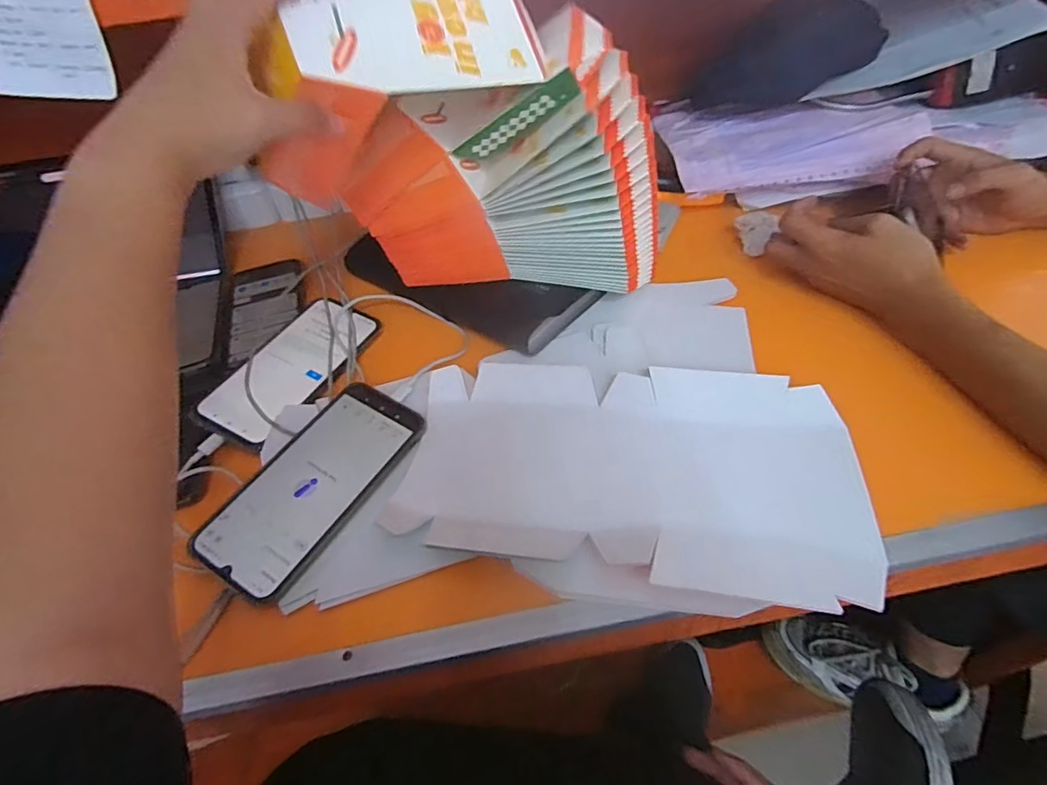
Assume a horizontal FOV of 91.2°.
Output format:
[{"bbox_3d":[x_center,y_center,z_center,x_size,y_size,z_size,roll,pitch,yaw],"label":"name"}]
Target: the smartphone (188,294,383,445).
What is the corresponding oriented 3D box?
[{"bbox_3d":[-0.206,-0.026,0.463,0.080,0.012,0.168,24,54,12],"label":"smartphone"}]

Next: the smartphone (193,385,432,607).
[{"bbox_3d":[-0.152,0.064,0.380,0.081,0.015,0.169,21,54,23],"label":"smartphone"}]

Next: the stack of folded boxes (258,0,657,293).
[{"bbox_3d":[-0.028,-0.181,0.396,0.261,0.229,0.101,-18,49,-10],"label":"stack of folded boxes"}]

